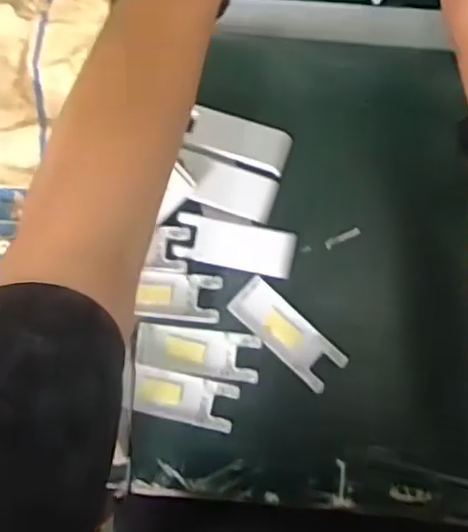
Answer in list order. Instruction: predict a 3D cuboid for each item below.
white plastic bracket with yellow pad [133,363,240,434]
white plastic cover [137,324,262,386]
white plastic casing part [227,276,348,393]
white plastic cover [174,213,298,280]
[{"bbox_3d":[-0.042,0.111,0.545,0.085,0.012,0.039,13,85,3],"label":"white plastic bracket with yellow pad"},{"bbox_3d":[-0.031,0.073,0.553,0.102,0.012,0.040,7,85,3],"label":"white plastic cover"},{"bbox_3d":[0.044,0.057,0.549,0.104,0.010,0.039,43,87,5],"label":"white plastic casing part"},{"bbox_3d":[0.001,-0.017,0.555,0.099,0.005,0.039,10,85,3],"label":"white plastic cover"}]

